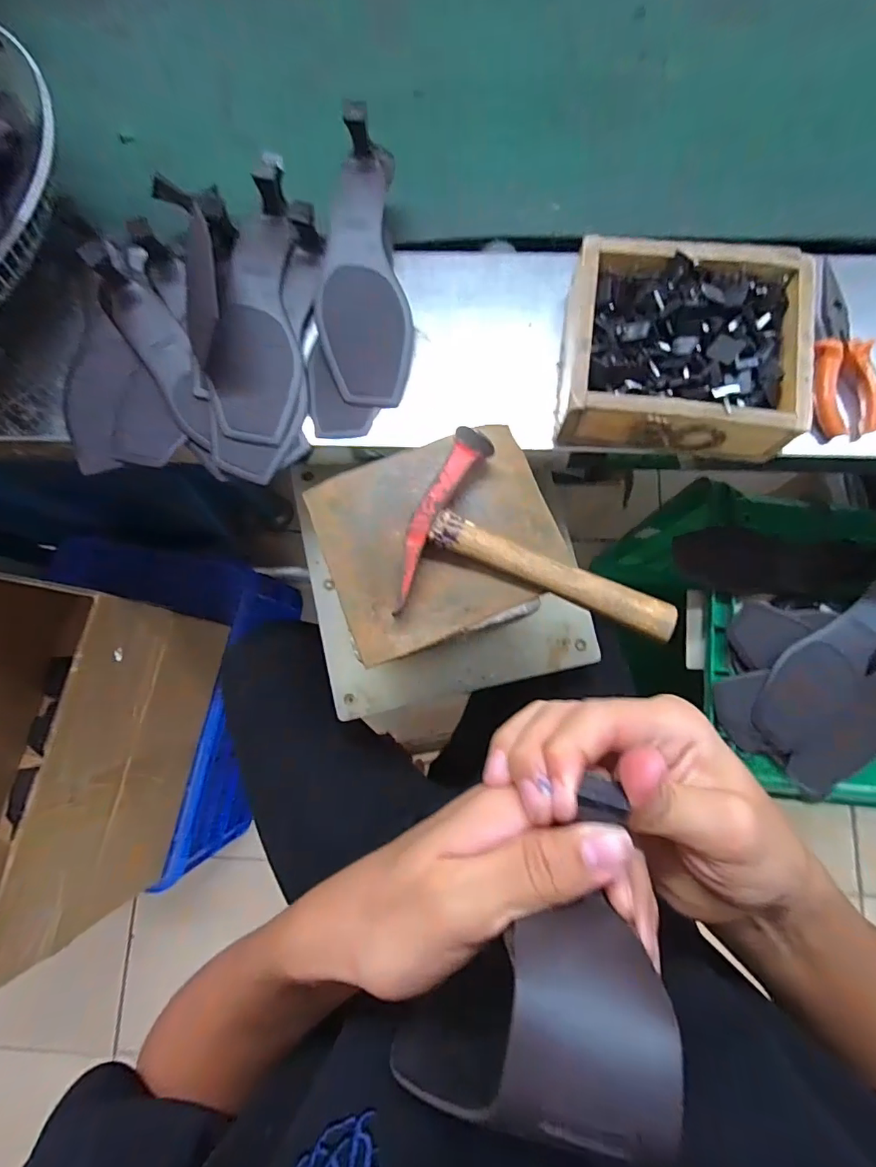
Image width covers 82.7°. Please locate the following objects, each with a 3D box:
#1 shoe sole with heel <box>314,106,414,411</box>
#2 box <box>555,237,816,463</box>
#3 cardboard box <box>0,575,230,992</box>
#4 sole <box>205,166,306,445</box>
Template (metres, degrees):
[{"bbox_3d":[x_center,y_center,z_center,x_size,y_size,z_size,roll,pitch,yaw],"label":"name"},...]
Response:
[{"bbox_3d":[-0.068,-0.277,0.435,0.083,0.045,0.238,-3,91,1],"label":"shoe sole with heel"},{"bbox_3d":[0.195,-0.190,0.412,0.185,0.062,0.164,8,80,3],"label":"box"},{"bbox_3d":[-0.588,0.259,0.721,0.342,0.335,0.505,7,80,3],"label":"cardboard box"},{"bbox_3d":[-0.159,-0.247,0.440,0.073,0.046,0.246,1,79,2],"label":"sole"}]

